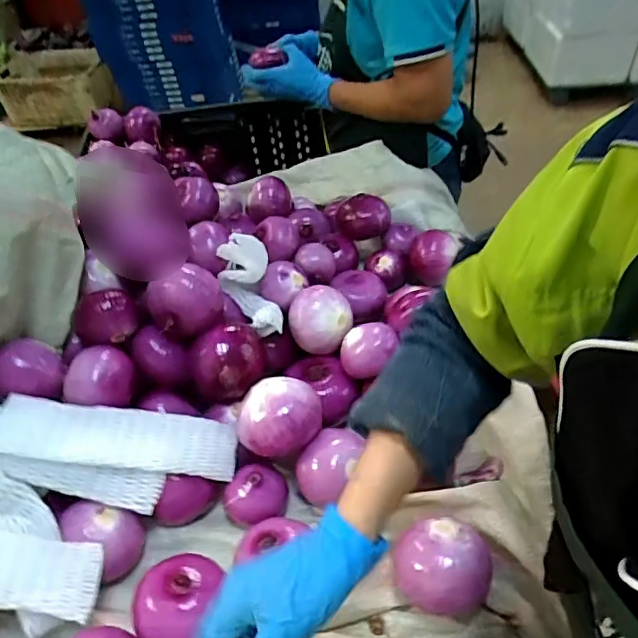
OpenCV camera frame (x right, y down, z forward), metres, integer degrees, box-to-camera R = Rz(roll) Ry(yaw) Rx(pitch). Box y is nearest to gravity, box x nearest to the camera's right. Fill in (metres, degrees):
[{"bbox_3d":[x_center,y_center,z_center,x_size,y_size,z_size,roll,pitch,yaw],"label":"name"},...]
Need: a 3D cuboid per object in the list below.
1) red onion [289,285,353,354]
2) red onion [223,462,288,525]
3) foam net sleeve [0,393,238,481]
[{"bbox_3d":[0.004,0.002,0.710,0.081,0.062,0.075,-10,44,-4],"label":"red onion"},{"bbox_3d":[-0.067,0.194,0.604,0.059,0.053,0.056,-3,44,3],"label":"red onion"},{"bbox_3d":[-0.207,0.123,0.585,0.236,0.010,0.064,10,55,-12],"label":"foam net sleeve"}]

